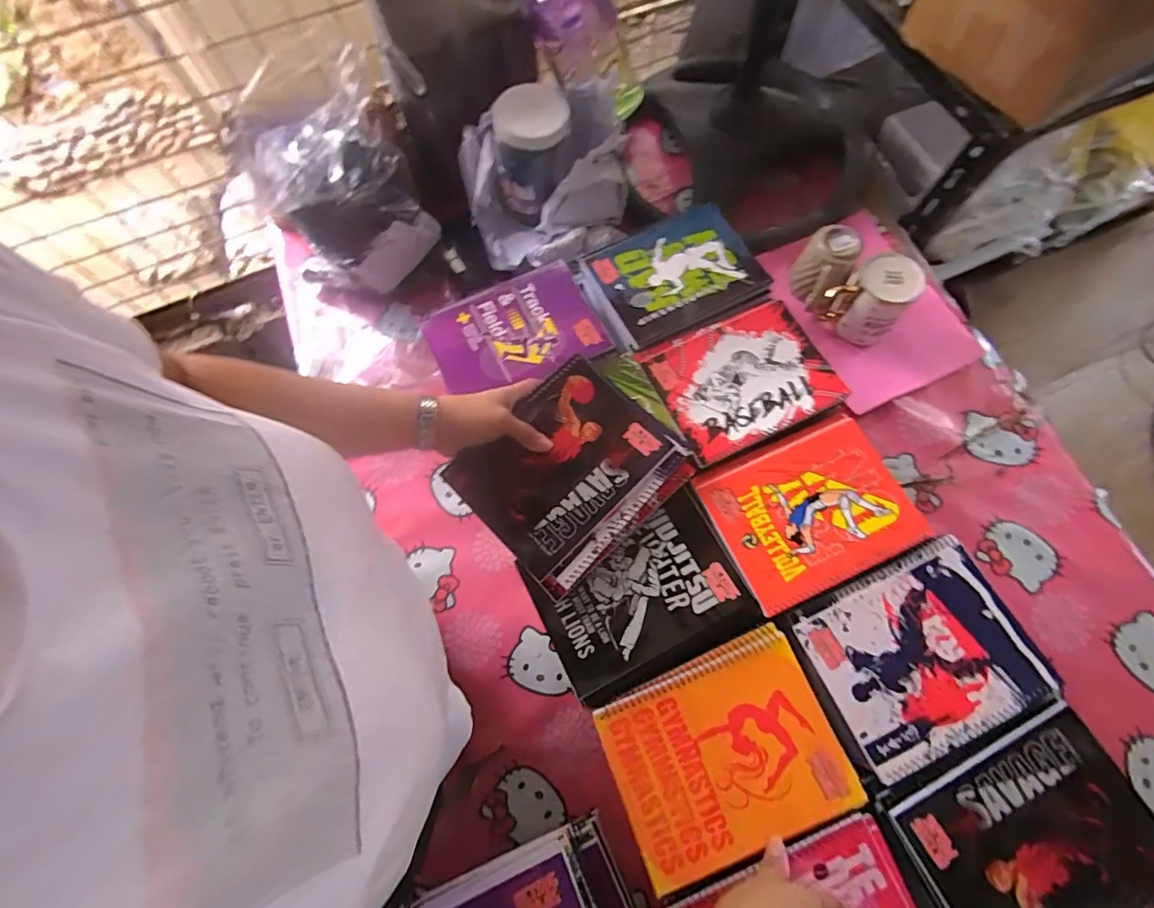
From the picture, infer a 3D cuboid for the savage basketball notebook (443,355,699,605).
[{"bbox_3d":[-0.005,0.023,0.531,0.177,0.022,0.201,44,76,6],"label":"savage basketball notebook"}]

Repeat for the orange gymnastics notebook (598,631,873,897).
[{"bbox_3d":[0.134,0.275,0.468,0.199,0.008,0.157,-21,71,-6],"label":"orange gymnastics notebook"}]

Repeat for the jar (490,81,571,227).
[{"bbox_3d":[-0.061,-0.419,0.728,0.088,0.143,0.094,-1,70,2],"label":"jar"}]

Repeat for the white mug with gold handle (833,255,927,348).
[{"bbox_3d":[0.396,-0.205,0.677,0.079,0.091,0.071,28,74,12],"label":"white mug with gold handle"}]

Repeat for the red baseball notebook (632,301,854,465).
[{"bbox_3d":[0.192,-0.093,0.600,0.195,0.010,0.159,-24,71,-8],"label":"red baseball notebook"}]

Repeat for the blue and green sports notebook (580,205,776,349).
[{"bbox_3d":[0.125,-0.231,0.658,0.205,0.012,0.152,-25,71,-8],"label":"blue and green sports notebook"}]

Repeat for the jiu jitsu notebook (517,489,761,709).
[{"bbox_3d":[0.065,0.147,0.519,0.195,0.007,0.143,-25,71,-8],"label":"jiu jitsu notebook"}]

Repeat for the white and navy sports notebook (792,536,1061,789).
[{"bbox_3d":[0.336,0.194,0.495,0.203,0.011,0.164,-24,71,-8],"label":"white and navy sports notebook"}]

